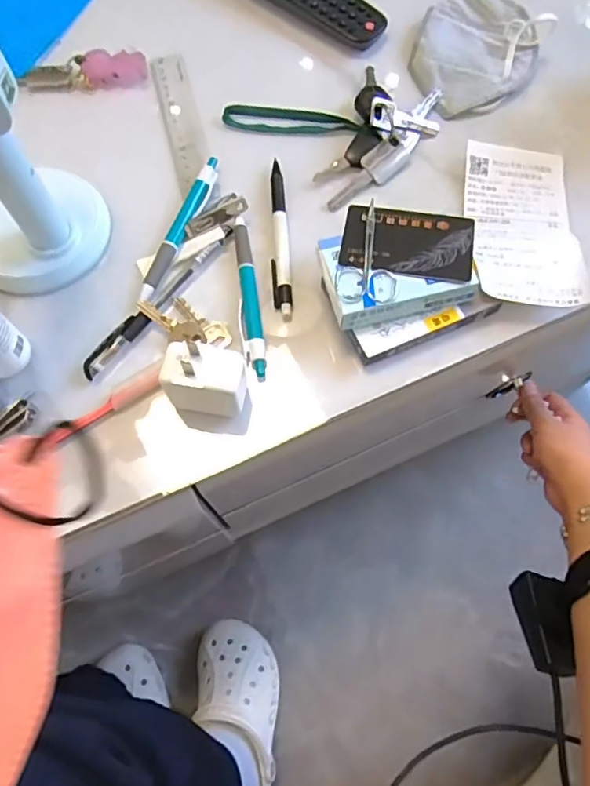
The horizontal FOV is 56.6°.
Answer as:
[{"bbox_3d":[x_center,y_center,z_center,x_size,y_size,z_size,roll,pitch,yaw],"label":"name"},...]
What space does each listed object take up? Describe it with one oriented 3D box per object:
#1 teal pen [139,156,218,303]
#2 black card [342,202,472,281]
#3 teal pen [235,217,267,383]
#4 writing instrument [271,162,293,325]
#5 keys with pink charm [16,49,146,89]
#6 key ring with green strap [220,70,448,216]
[{"bbox_3d":[-0.082,-0.120,0.399,0.015,0.012,0.125,19,73,7],"label":"teal pen"},{"bbox_3d":[0.074,-0.099,0.359,0.084,0.004,0.052,9,65,5],"label":"black card"},{"bbox_3d":[-0.032,-0.067,0.380,0.015,0.008,0.125,-5,69,-2],"label":"teal pen"},{"bbox_3d":[-0.010,-0.113,0.398,0.013,0.007,0.131,-2,69,-1],"label":"writing instrument"},{"bbox_3d":[-0.175,-0.267,0.451,0.101,0.018,0.026,-1,69,-1],"label":"keys with pink charm"},{"bbox_3d":[0.038,-0.226,0.434,0.136,0.026,0.133,-43,75,-15],"label":"key ring with green strap"}]

